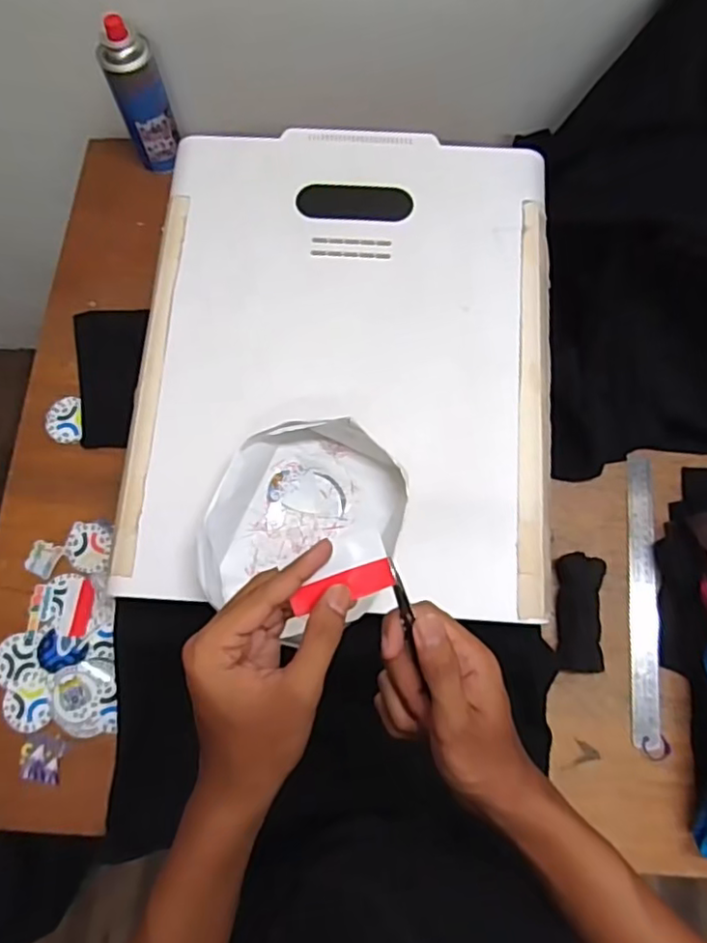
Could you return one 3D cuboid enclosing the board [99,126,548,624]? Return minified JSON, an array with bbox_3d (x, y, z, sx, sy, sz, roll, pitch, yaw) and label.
[{"bbox_3d":[-0.007,-0.124,0.620,0.397,0.019,0.498,2,74,2],"label":"board"}]

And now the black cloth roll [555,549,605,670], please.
[{"bbox_3d":[0.250,0.156,0.691,0.050,0.022,0.123,5,72,1],"label":"black cloth roll"}]

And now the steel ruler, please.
[{"bbox_3d":[0.329,0.141,0.705,0.033,0.005,0.322,3,74,9],"label":"steel ruler"}]

